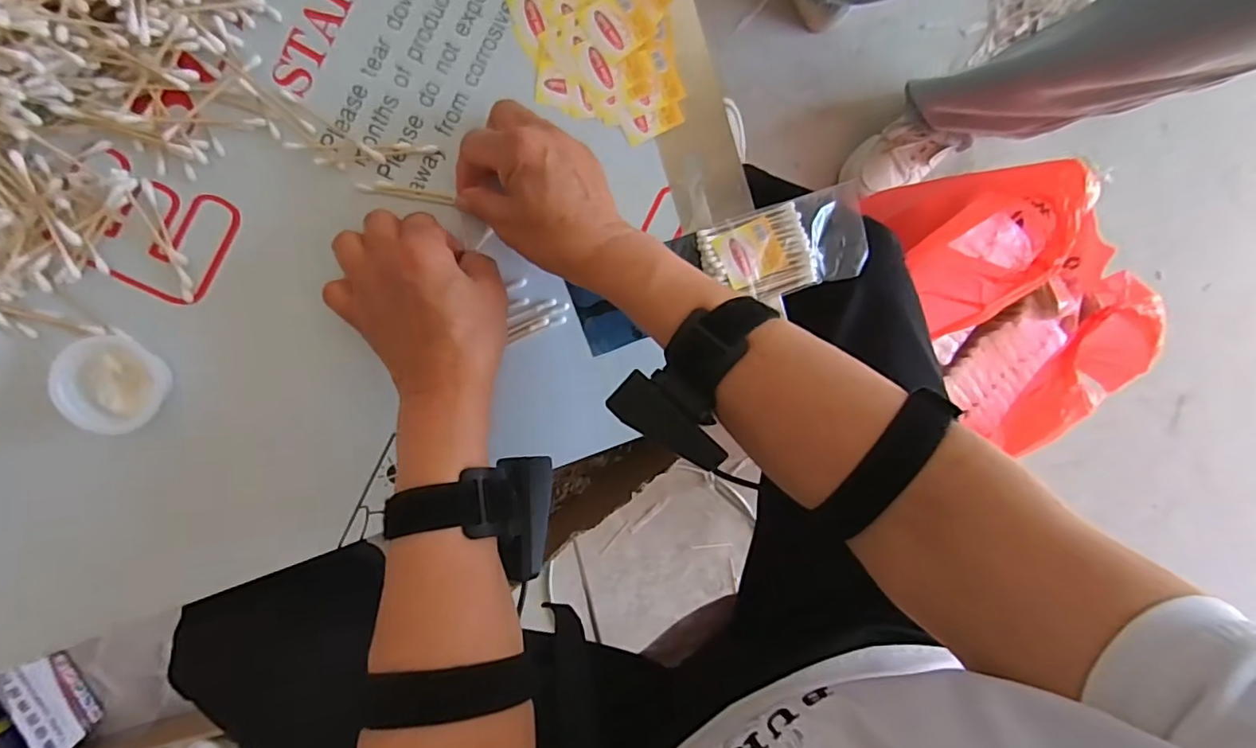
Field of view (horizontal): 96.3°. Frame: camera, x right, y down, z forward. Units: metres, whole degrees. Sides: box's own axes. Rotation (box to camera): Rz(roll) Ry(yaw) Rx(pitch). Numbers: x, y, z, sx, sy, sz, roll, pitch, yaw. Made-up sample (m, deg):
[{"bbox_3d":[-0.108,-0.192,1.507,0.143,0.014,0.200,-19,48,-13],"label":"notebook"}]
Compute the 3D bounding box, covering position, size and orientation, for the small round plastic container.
[{"bbox_3d":[-0.296,0.006,0.325,0.043,0.030,0.054,-2,93,-9],"label":"small round plastic container"}]

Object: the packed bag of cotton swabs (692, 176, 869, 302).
[{"bbox_3d":[0.114,-0.090,0.402,0.118,0.014,0.063,-20,96,-8],"label":"packed bag of cotton swabs"}]

